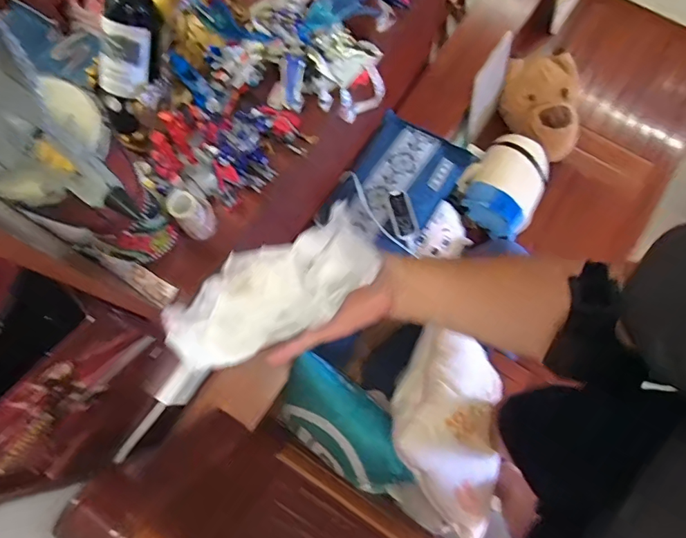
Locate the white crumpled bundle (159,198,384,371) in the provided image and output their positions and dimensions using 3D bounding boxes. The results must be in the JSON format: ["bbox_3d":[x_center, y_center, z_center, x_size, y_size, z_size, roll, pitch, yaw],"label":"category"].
[{"bbox_3d":[-0.067,0.023,0.391,0.196,0.058,0.074,-29,75,16],"label":"white crumpled bundle"}]

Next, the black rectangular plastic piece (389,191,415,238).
[{"bbox_3d":[0.136,-0.130,1.088,0.045,0.013,0.121,-18,73,22],"label":"black rectangular plastic piece"}]

